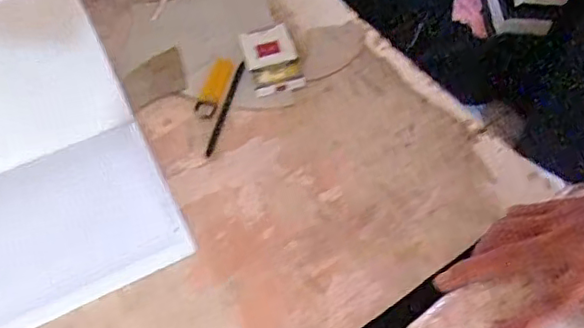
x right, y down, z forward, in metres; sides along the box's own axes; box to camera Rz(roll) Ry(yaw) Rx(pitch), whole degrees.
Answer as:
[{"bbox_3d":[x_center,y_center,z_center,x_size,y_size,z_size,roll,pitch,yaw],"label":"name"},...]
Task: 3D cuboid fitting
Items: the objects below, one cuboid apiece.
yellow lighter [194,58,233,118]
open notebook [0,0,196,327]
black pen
[{"bbox_3d":[-0.091,-0.089,0.698,0.028,0.006,0.078,15,70,12],"label":"yellow lighter"},{"bbox_3d":[-0.282,-0.015,0.600,0.250,0.106,0.324,-26,58,-15],"label":"open notebook"},{"bbox_3d":[-0.076,-0.064,0.682,0.010,0.004,0.120,14,69,12],"label":"black pen"}]

